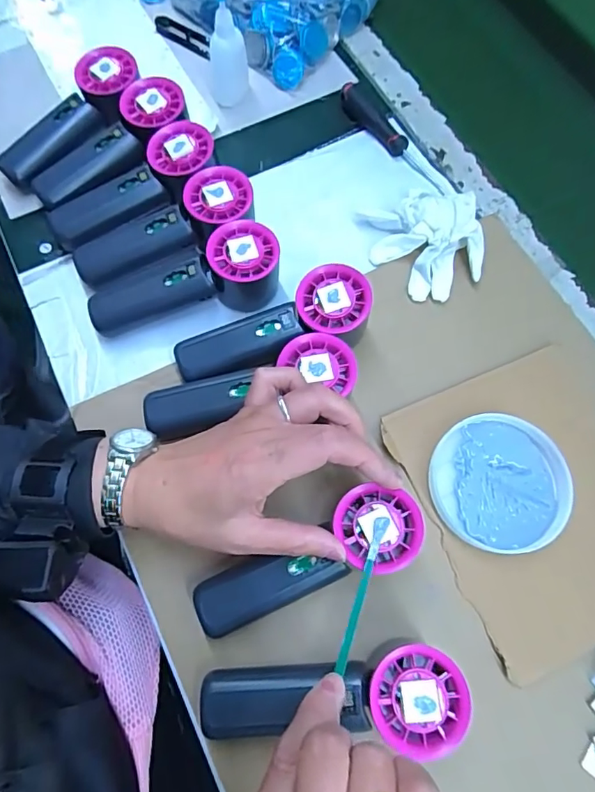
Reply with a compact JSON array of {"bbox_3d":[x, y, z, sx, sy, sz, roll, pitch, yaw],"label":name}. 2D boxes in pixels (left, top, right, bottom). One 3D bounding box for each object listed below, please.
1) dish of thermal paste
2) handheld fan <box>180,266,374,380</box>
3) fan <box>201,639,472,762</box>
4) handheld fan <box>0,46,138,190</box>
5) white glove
[{"bbox_3d":[0.153,0.063,0.369,0.096,0.017,0.101,0,70,0],"label":"dish of thermal paste"},{"bbox_3d":[-0.016,-0.045,0.386,0.154,0.054,0.057,-24,72,-9],"label":"handheld fan"},{"bbox_3d":[0.021,0.190,0.303,0.152,0.056,0.056,-9,71,-4],"label":"fan"},{"bbox_3d":[-0.203,-0.247,0.458,0.056,0.059,0.149,37,74,12],"label":"handheld fan"},{"bbox_3d":[0.112,-0.136,0.432,0.093,0.038,0.101,-13,71,-5],"label":"white glove"}]

